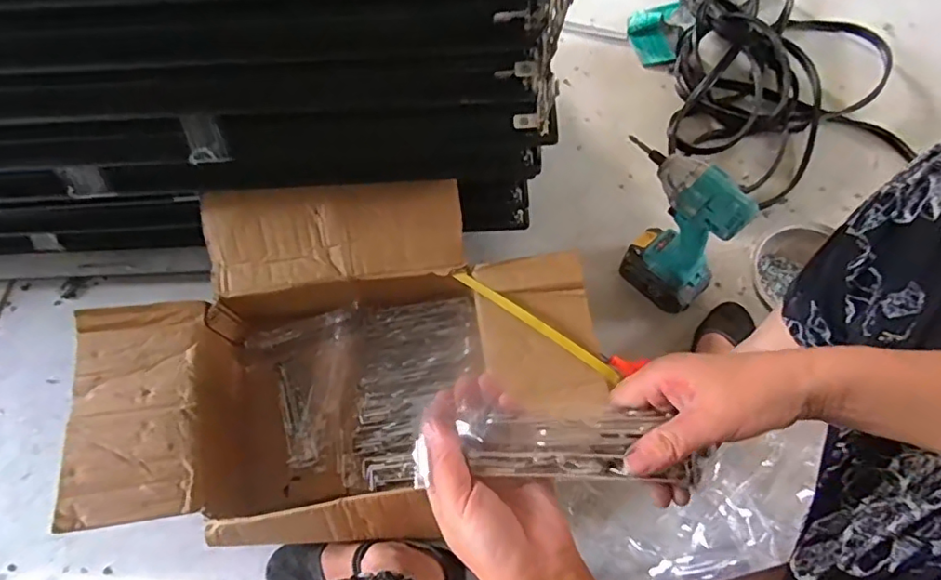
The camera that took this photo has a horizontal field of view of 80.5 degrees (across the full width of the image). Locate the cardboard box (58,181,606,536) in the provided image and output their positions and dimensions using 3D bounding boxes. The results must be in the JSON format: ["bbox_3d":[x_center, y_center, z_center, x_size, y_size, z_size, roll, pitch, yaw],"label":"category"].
[{"bbox_3d":[-0.161,0.103,0.755,0.632,0.208,0.422,-6,65,-2],"label":"cardboard box"}]

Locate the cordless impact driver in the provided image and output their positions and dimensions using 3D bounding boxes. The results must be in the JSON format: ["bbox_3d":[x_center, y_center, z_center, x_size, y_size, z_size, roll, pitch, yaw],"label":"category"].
[{"bbox_3d":[0.283,-0.085,0.803,0.063,0.277,0.175,-39,70,-16],"label":"cordless impact driver"}]

